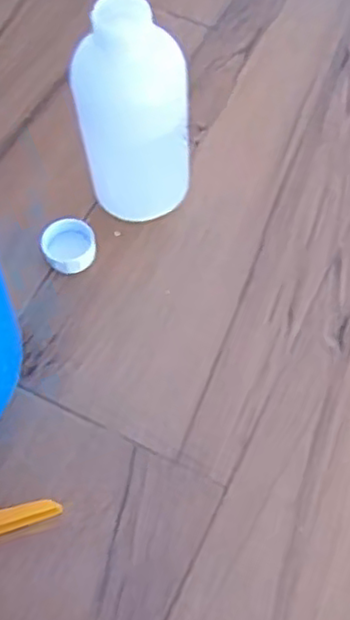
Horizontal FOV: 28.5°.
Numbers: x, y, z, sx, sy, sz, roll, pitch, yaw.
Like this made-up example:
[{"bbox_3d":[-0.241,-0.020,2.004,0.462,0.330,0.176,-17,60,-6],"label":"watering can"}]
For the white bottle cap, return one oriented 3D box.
[{"bbox_3d":[-0.102,-0.060,0.666,0.049,0.025,0.050,-1,65,2],"label":"white bottle cap"}]

